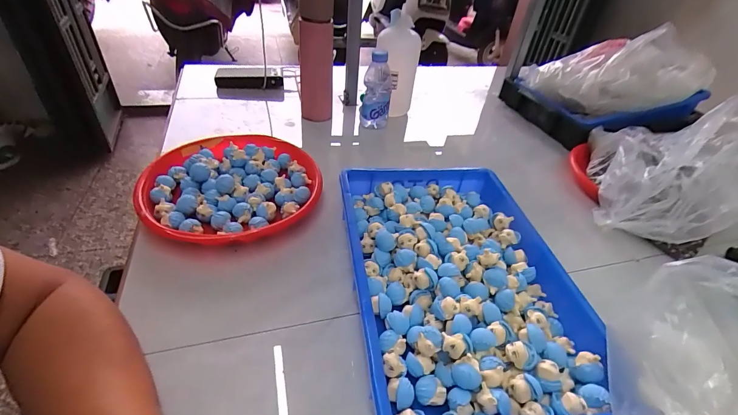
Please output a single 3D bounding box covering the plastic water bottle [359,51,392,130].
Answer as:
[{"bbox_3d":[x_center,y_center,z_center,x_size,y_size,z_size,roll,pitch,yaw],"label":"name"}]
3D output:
[{"bbox_3d":[0.016,-0.238,0.727,0.059,0.156,0.049,8,40,3],"label":"plastic water bottle"}]

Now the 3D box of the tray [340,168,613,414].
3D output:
[{"bbox_3d":[0.110,0.083,0.433,0.262,0.061,0.371,-2,40,-9],"label":"tray"}]

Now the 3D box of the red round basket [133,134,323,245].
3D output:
[{"bbox_3d":[-0.199,-0.033,0.539,0.238,0.059,0.245,4,40,-3],"label":"red round basket"}]

